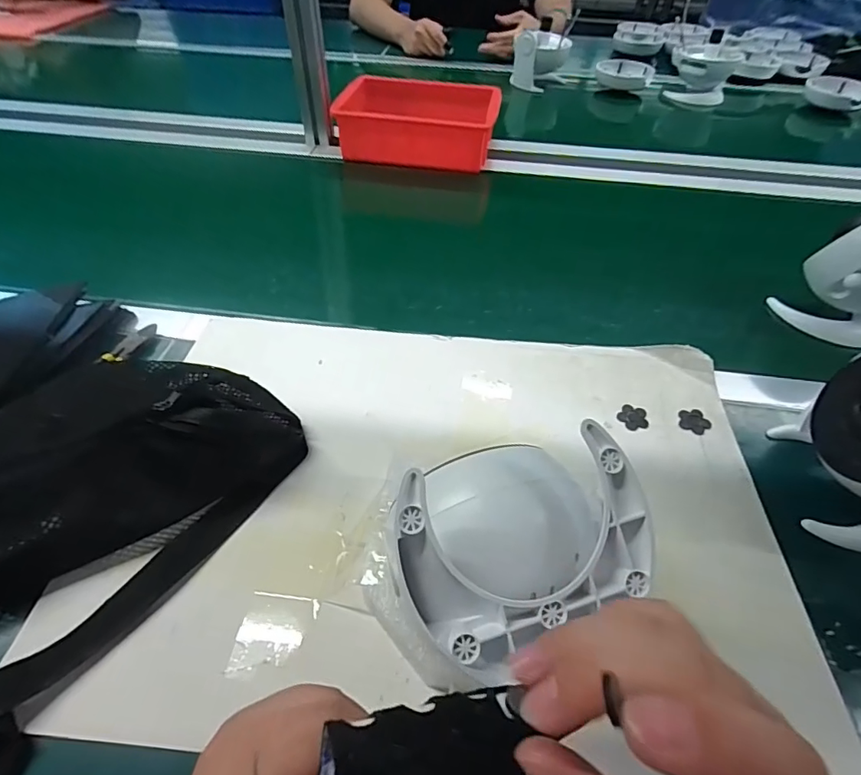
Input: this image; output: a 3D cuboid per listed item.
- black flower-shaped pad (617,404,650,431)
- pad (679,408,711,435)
[{"bbox_3d":[0.178,0.026,0.428,0.026,0.004,0.025,-7,49,-9],"label":"black flower-shaped pad"},{"bbox_3d":[0.230,0.028,0.424,0.025,0.004,0.025,28,53,20],"label":"pad"}]

